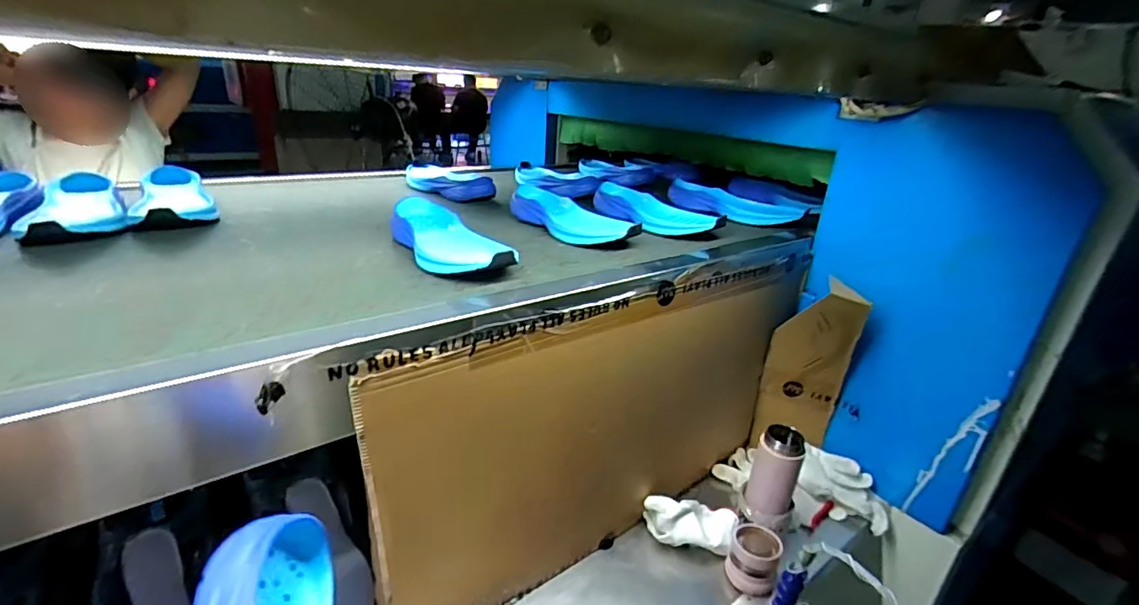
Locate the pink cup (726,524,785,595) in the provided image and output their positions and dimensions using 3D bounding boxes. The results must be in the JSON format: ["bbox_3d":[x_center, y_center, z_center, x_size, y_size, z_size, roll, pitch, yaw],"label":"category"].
[{"bbox_3d":[0.257,0.361,0.724,0.064,0.067,0.070,5,29,-3],"label":"pink cup"}]

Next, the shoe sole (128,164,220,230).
[{"bbox_3d":[-0.585,-0.160,0.762,0.093,0.043,0.285,-13,34,-31],"label":"shoe sole"}]

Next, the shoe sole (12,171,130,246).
[{"bbox_3d":[-0.660,-0.128,0.683,0.107,0.035,0.244,-18,37,-36],"label":"shoe sole"}]

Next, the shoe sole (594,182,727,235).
[{"bbox_3d":[0.140,-0.160,0.885,0.083,0.045,0.255,-18,37,-36],"label":"shoe sole"}]

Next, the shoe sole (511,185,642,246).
[{"bbox_3d":[-0.010,-0.140,0.828,0.088,0.045,0.277,-14,35,-31],"label":"shoe sole"}]

